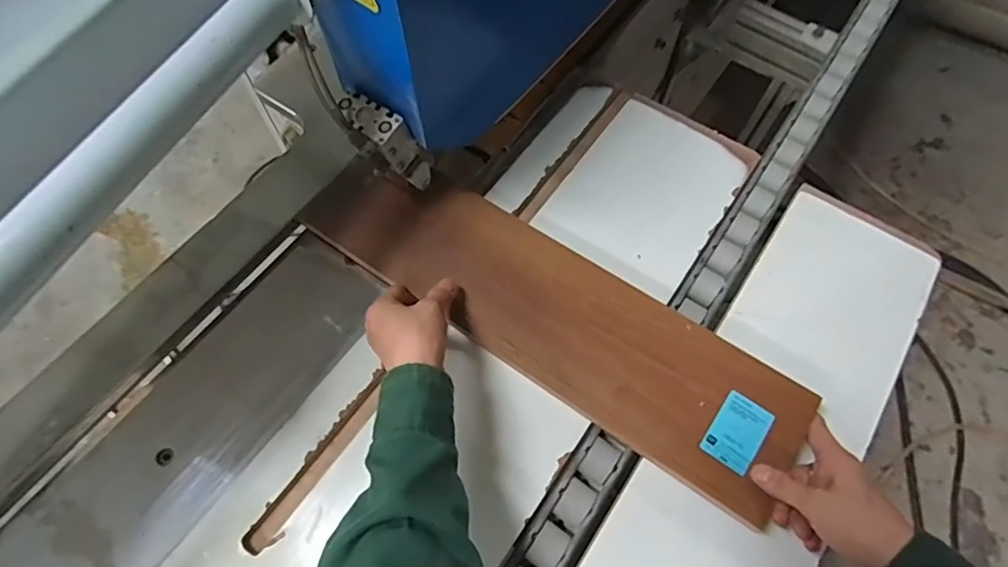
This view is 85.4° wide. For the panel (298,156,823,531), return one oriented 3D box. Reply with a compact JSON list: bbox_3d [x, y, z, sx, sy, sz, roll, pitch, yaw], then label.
[{"bbox_3d":[0.036,0.020,0.515,0.481,0.021,0.132,32,68,14],"label":"panel"}]

